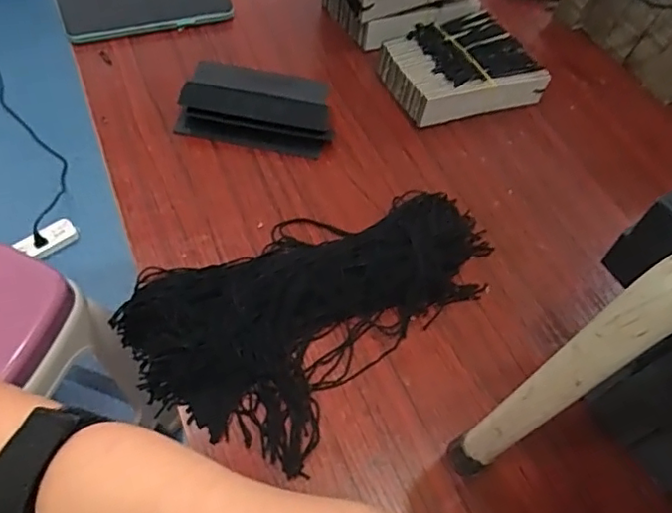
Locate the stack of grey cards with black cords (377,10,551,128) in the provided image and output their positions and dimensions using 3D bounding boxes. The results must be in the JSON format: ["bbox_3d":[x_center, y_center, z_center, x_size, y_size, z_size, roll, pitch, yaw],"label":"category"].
[{"bbox_3d":[0.113,-0.177,0.556,0.132,0.039,0.108,-18,58,-17],"label":"stack of grey cards with black cords"}]

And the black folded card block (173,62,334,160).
[{"bbox_3d":[-0.066,-0.134,0.516,0.126,0.024,0.087,12,55,3],"label":"black folded card block"}]

